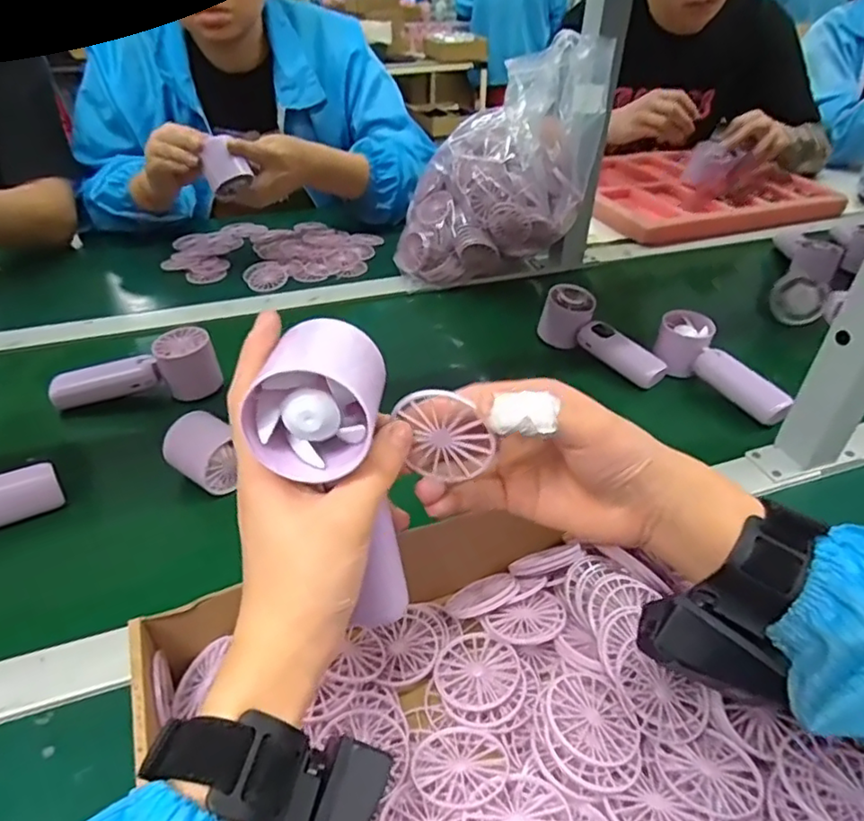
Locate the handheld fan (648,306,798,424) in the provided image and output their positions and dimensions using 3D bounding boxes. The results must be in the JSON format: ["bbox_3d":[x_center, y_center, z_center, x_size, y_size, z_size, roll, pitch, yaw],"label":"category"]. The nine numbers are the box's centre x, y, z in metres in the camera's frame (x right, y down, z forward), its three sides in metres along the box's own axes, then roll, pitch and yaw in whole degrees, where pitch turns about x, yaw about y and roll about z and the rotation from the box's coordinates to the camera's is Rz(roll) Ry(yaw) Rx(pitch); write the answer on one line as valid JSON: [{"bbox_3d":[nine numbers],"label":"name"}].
[{"bbox_3d":[0.297,-0.046,0.633,0.055,0.045,0.160,-19,44,-23],"label":"handheld fan"}]

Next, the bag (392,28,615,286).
[{"bbox_3d":[0.091,-0.315,0.793,0.229,0.255,0.197,11,41,12],"label":"bag"}]

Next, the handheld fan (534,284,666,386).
[{"bbox_3d":[0.190,-0.077,0.682,0.044,0.059,0.152,-32,63,-34],"label":"handheld fan"}]

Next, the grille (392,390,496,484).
[{"bbox_3d":[0.005,0.012,0.287,0.044,0.046,0.008,9,40,9],"label":"grille"}]

